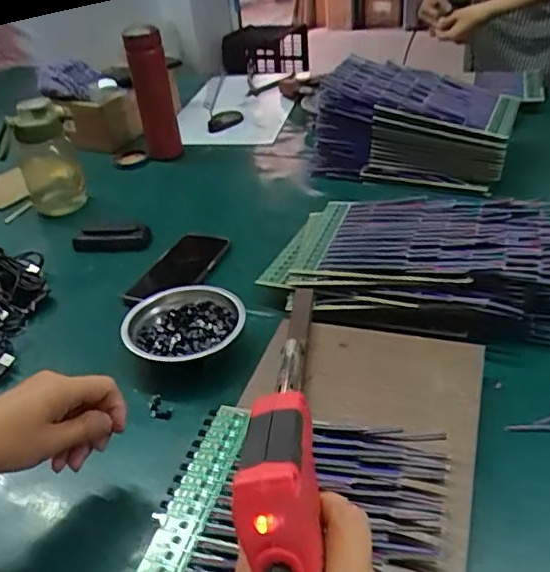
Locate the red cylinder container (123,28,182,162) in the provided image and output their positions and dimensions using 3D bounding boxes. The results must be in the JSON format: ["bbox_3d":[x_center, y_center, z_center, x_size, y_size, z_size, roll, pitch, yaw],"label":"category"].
[{"bbox_3d":[-0.223,-0.352,1.067,0.067,0.226,0.083,-12,36,-7],"label":"red cylinder container"}]

